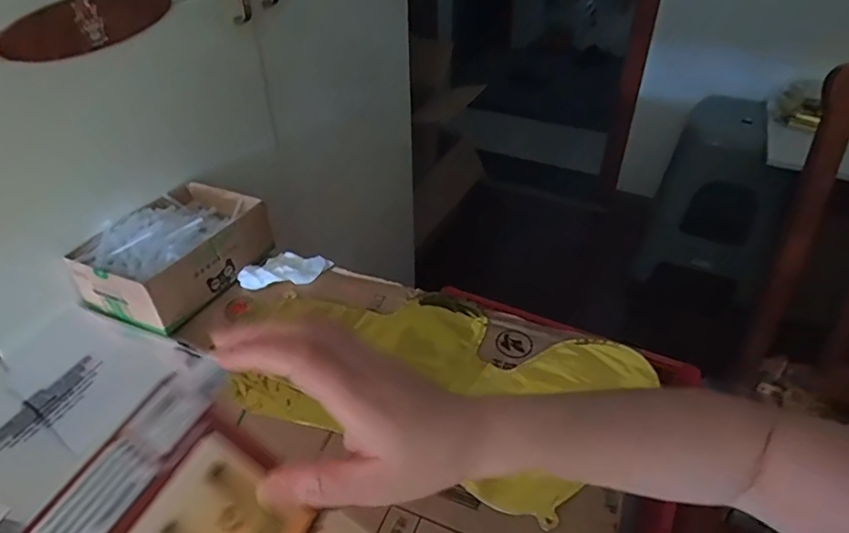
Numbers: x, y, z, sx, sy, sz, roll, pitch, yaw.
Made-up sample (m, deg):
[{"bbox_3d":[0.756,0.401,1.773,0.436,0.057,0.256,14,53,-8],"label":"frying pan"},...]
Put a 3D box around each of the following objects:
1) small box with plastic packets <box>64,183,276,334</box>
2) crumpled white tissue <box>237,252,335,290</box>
[{"bbox_3d":[-0.284,-0.021,0.630,0.138,0.075,0.187,18,43,22],"label":"small box with plastic packets"},{"bbox_3d":[-0.163,0.002,0.645,0.103,0.018,0.045,-10,40,-10],"label":"crumpled white tissue"}]

